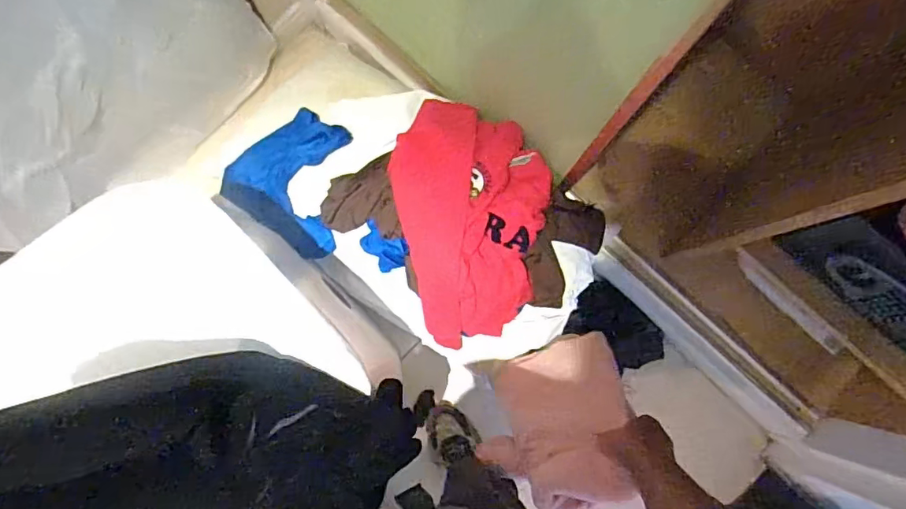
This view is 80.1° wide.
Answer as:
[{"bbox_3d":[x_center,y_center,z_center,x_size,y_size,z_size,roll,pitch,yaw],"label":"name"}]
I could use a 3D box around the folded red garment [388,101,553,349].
[{"bbox_3d":[0.040,-0.073,0.948,0.260,0.115,0.424,-13,81,-4],"label":"folded red garment"}]

